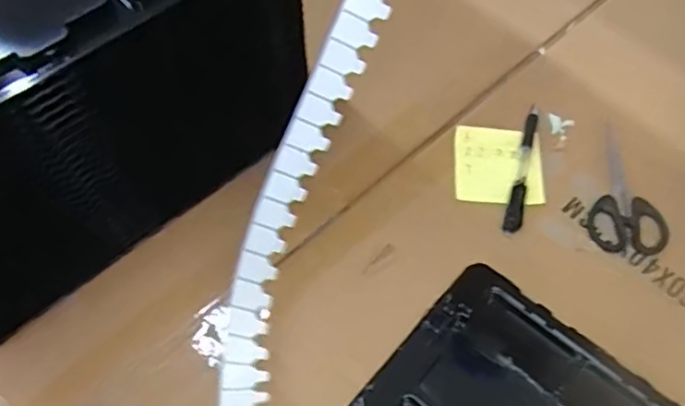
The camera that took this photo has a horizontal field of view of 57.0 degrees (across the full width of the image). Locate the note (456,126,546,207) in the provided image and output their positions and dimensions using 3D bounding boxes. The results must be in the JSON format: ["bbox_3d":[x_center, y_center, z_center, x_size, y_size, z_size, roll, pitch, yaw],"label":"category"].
[{"bbox_3d":[0.139,-0.034,0.560,0.074,0.006,0.079,5,61,3],"label":"note"}]

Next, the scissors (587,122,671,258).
[{"bbox_3d":[0.243,-0.016,0.551,0.060,0.016,0.135,6,61,4],"label":"scissors"}]

